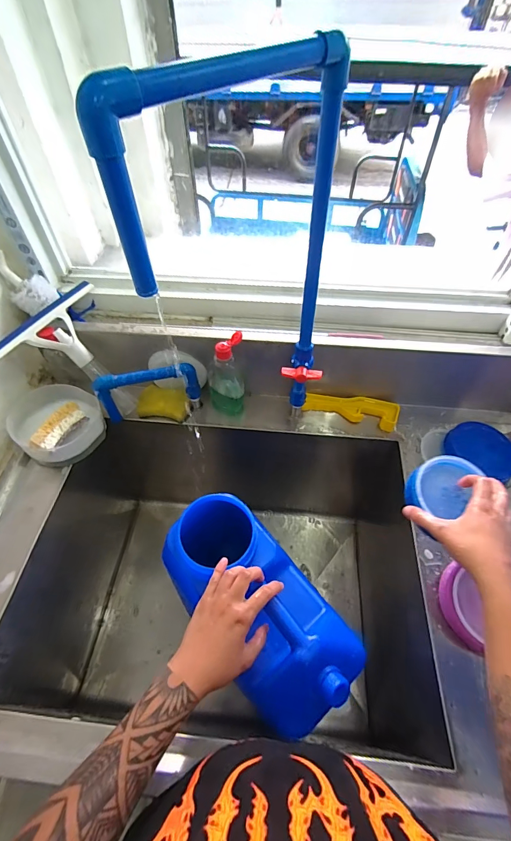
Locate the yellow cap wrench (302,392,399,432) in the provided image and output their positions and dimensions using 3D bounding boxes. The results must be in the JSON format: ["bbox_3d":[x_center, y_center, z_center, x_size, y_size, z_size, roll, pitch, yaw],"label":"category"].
[{"bbox_3d":[0.193,-0.026,0.736,0.184,0.012,0.058,14,76,8],"label":"yellow cap wrench"}]

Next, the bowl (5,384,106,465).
[{"bbox_3d":[-0.368,0.001,0.684,0.145,0.082,0.147,0,53,0],"label":"bowl"}]

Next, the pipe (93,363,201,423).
[{"bbox_3d":[-0.198,-0.053,0.697,0.181,0.117,0.026,-10,54,-7],"label":"pipe"}]

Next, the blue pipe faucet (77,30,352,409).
[{"bbox_3d":[-0.010,-0.134,0.456,0.257,0.466,0.047,-30,59,-20],"label":"blue pipe faucet"}]

